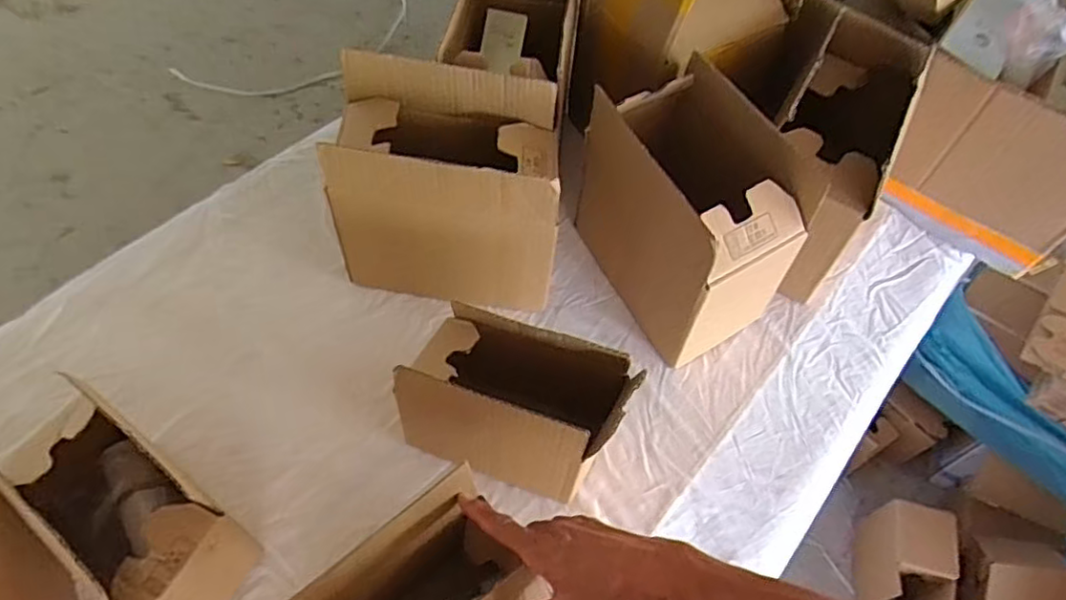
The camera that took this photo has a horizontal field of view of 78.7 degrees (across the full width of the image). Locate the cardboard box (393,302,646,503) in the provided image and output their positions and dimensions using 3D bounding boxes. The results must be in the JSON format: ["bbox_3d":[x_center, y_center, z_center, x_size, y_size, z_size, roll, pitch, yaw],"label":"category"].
[{"bbox_3d":[-0.023,0.102,0.620,0.174,0.173,0.093,20,56,9],"label":"cardboard box"}]

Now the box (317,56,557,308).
[{"bbox_3d":[-0.095,-0.123,0.713,0.236,0.188,0.168,6,55,0],"label":"box"}]

